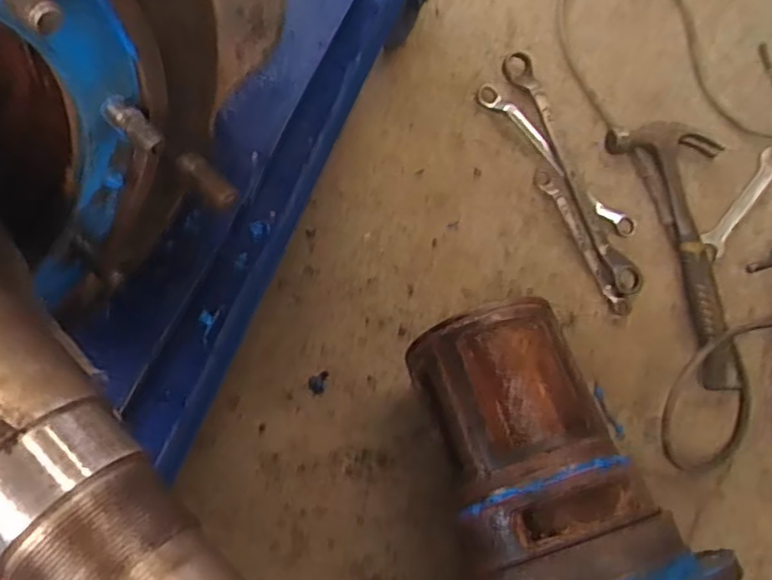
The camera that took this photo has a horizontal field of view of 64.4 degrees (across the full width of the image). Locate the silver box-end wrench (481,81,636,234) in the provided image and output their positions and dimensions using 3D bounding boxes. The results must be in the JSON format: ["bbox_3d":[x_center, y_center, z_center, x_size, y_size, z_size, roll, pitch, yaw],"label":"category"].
[{"bbox_3d":[0.205,-0.161,0.741,0.029,0.018,0.253,-41,81,-10],"label":"silver box-end wrench"}]

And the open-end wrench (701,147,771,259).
[{"bbox_3d":[0.443,-0.113,0.742,0.034,0.013,0.170,38,78,7],"label":"open-end wrench"}]

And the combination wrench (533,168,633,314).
[{"bbox_3d":[0.230,-0.058,0.719,0.025,0.010,0.194,-27,79,-8],"label":"combination wrench"}]

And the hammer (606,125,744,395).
[{"bbox_3d":[0.370,-0.051,0.713,0.120,0.029,0.319,-13,77,-5],"label":"hammer"}]

